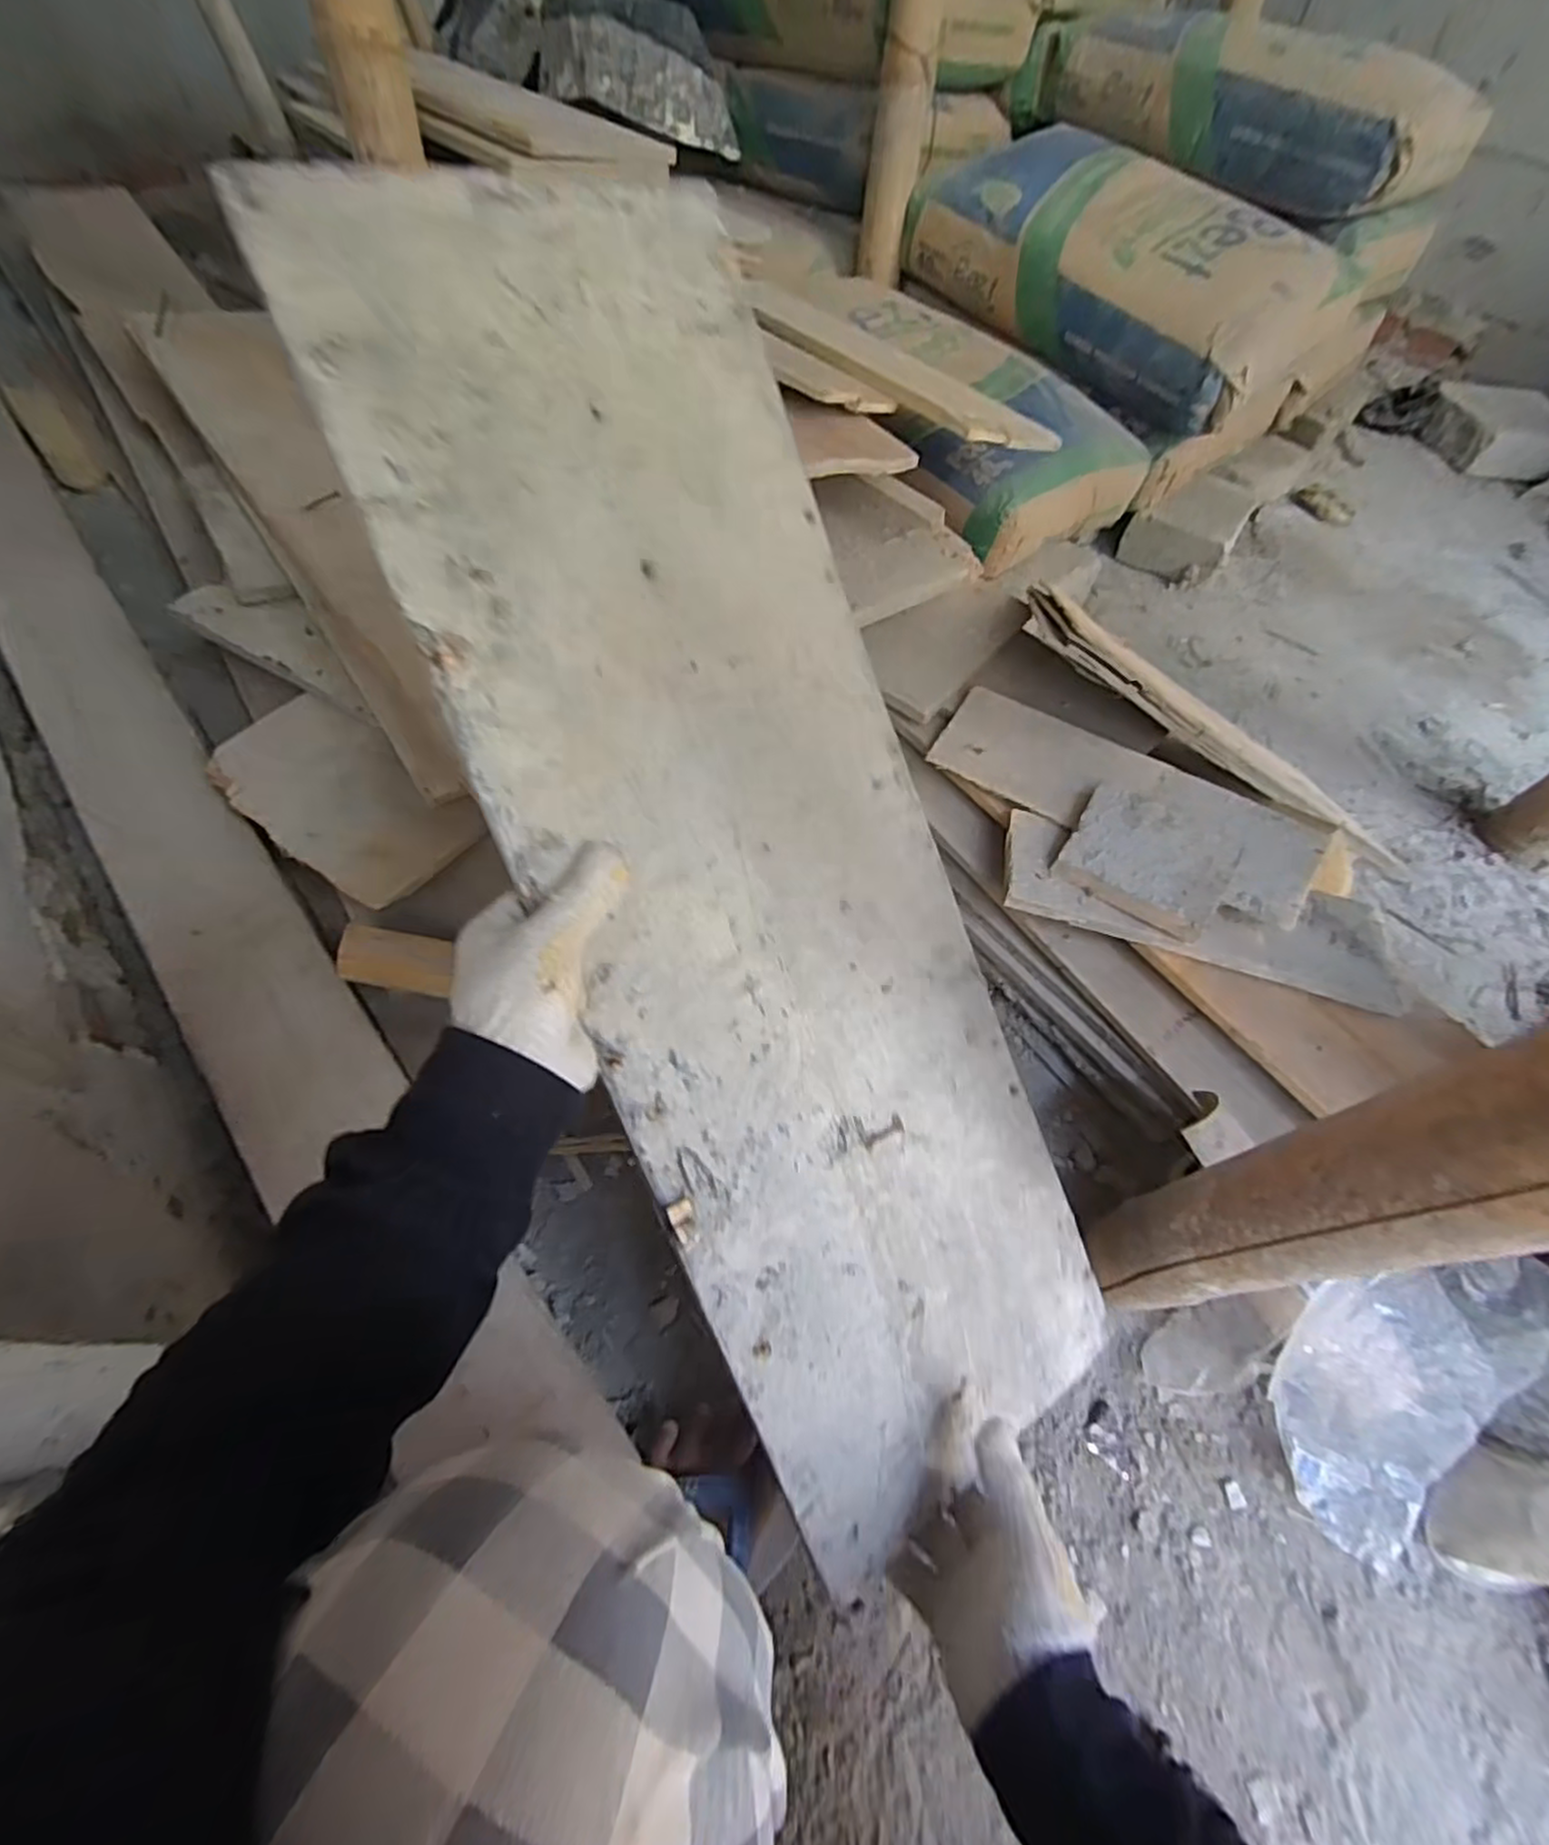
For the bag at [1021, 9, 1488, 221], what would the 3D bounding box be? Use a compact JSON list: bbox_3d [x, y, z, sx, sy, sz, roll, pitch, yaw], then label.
[{"bbox_3d":[0.706,-1.248,1.061,0.596,0.144,0.309,40,65,19],"label":"bag"}]

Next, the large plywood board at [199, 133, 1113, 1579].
[{"bbox_3d":[-0.001,-0.018,0.387,0.243,0.010,0.710,-24,98,-24],"label":"large plywood board"}]

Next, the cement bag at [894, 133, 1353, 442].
[{"bbox_3d":[0.499,-0.955,1.013,0.556,0.155,0.394,38,64,18],"label":"cement bag"}]

